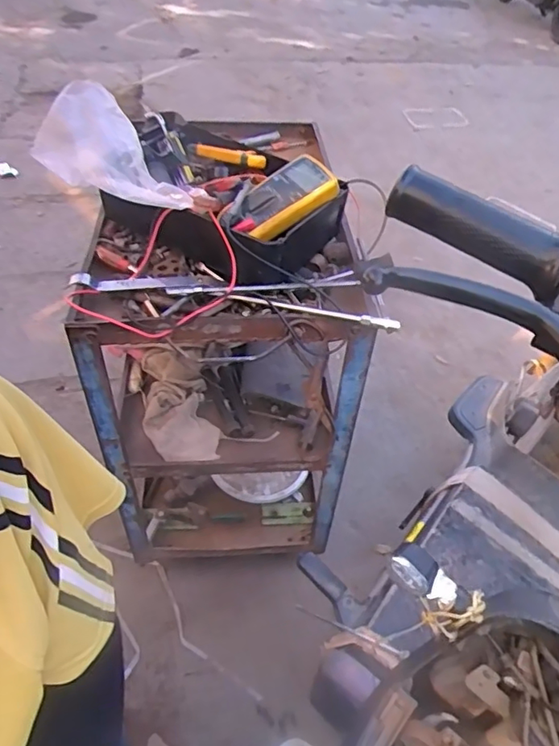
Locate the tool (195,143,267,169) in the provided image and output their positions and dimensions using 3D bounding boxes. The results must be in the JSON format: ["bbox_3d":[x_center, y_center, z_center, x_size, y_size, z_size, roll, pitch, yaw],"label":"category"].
[{"bbox_3d":[-0.078,-0.344,0.859,0.117,0.020,0.022,18,48,9],"label":"tool"}]

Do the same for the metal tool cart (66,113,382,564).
[{"bbox_3d":[-0.099,-0.009,1.006,0.417,0.708,0.417,2,48,-5],"label":"metal tool cart"}]

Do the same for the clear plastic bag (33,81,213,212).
[{"bbox_3d":[-0.208,-0.308,0.748,0.243,0.091,0.125,22,49,13],"label":"clear plastic bag"}]

